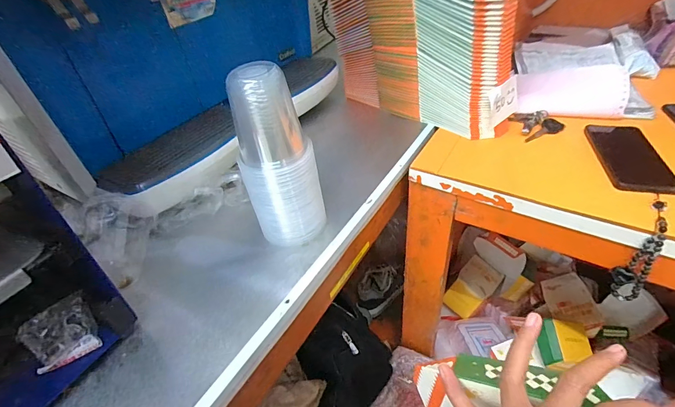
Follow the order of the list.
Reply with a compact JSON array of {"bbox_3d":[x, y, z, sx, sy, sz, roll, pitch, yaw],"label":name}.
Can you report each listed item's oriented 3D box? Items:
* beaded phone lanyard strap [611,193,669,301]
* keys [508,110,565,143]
[{"bbox_3d":[0.384,0.061,0.442,0.033,0.135,0.045,22,21,30],"label":"beaded phone lanyard strap"},{"bbox_3d":[0.347,-0.140,0.605,0.073,0.022,0.082,-6,40,1],"label":"keys"}]

